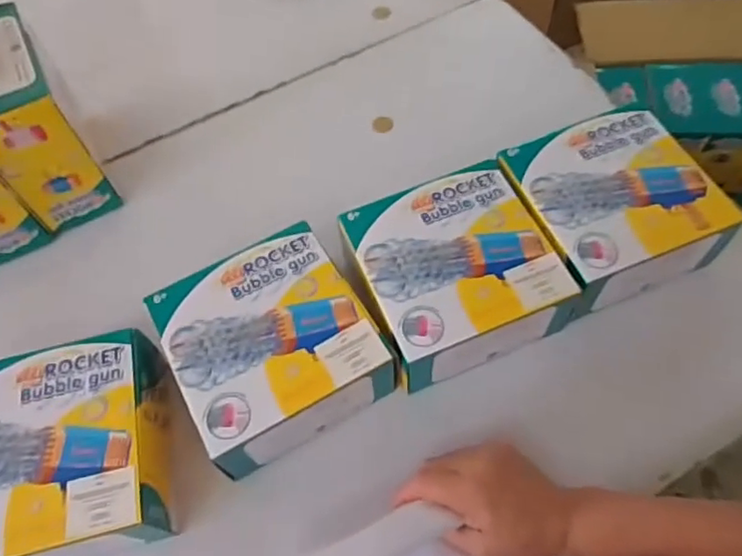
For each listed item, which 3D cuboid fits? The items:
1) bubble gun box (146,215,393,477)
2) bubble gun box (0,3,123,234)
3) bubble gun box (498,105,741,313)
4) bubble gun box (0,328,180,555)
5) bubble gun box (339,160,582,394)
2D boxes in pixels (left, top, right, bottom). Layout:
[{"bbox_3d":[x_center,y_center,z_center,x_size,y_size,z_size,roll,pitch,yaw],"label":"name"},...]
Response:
[{"bbox_3d":[-0.084,0.057,0.515,0.166,0.068,0.166,-29,63,-12],"label":"bubble gun box"},{"bbox_3d":[-0.352,-0.167,0.613,0.084,0.157,0.172,-27,63,-11],"label":"bubble gun box"},{"bbox_3d":[0.224,-0.069,0.562,0.157,0.071,0.157,-21,62,-8],"label":"bubble gun box"},{"bbox_3d":[-0.251,0.142,0.480,0.171,0.076,0.163,-14,61,-4],"label":"bubble gun box"},{"bbox_3d":[0.075,-0.008,0.536,0.160,0.059,0.163,-22,62,-8],"label":"bubble gun box"}]

